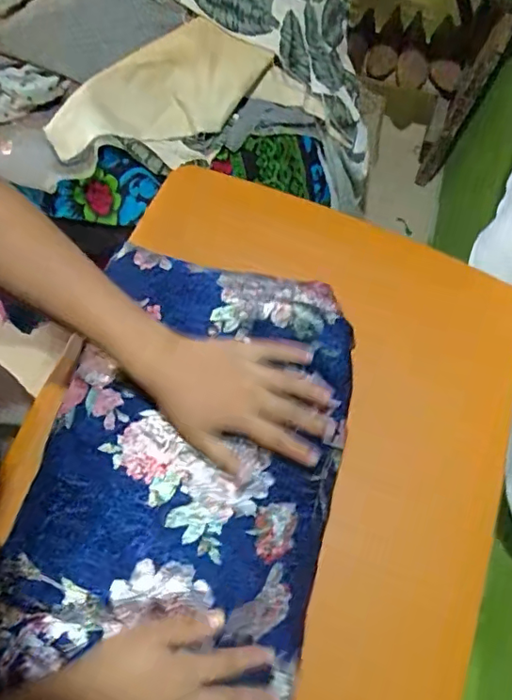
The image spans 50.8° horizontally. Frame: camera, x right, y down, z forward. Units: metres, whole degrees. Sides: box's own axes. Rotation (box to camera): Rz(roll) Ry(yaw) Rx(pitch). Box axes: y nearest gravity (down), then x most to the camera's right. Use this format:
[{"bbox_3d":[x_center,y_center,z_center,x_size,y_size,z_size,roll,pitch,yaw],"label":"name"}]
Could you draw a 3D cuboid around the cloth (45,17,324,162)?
[{"bbox_3d":[-0.110,-0.373,0.788,0.389,0.093,0.127,-28,73,-13],"label":"cloth"}]

